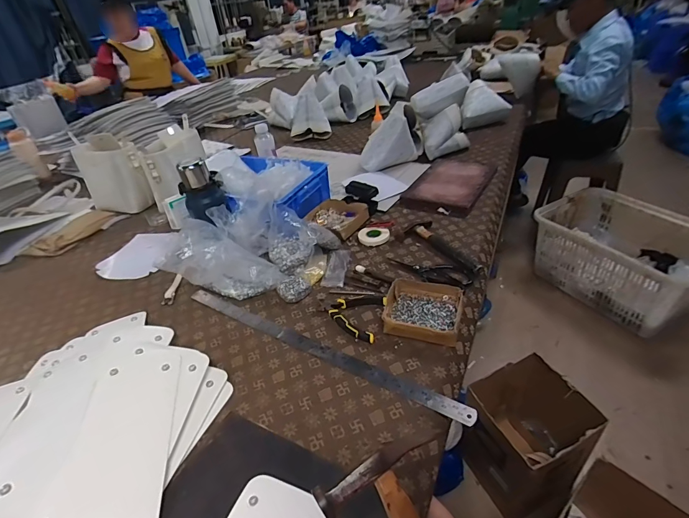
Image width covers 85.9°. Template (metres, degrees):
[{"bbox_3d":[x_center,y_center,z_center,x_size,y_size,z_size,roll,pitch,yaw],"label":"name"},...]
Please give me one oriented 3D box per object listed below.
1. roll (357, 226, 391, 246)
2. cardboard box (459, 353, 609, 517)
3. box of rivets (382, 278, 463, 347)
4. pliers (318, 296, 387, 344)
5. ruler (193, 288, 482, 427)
[{"bbox_3d":[0.077,-0.062,0.973,0.083,0.020,0.083,-5,36,4],"label":"roll"},{"bbox_3d":[0.511,0.516,1.060,0.264,0.333,0.274,-23,39,-20],"label":"cardboard box"},{"bbox_3d":[0.152,0.093,0.720,0.145,0.036,0.146,8,39,20],"label":"box of rivets"},{"bbox_3d":[0.007,0.106,0.739,0.132,0.013,0.109,8,39,20],"label":"pliers"},{"bbox_3d":[-0.067,0.162,0.697,0.617,0.009,0.036,17,46,28],"label":"ruler"}]

